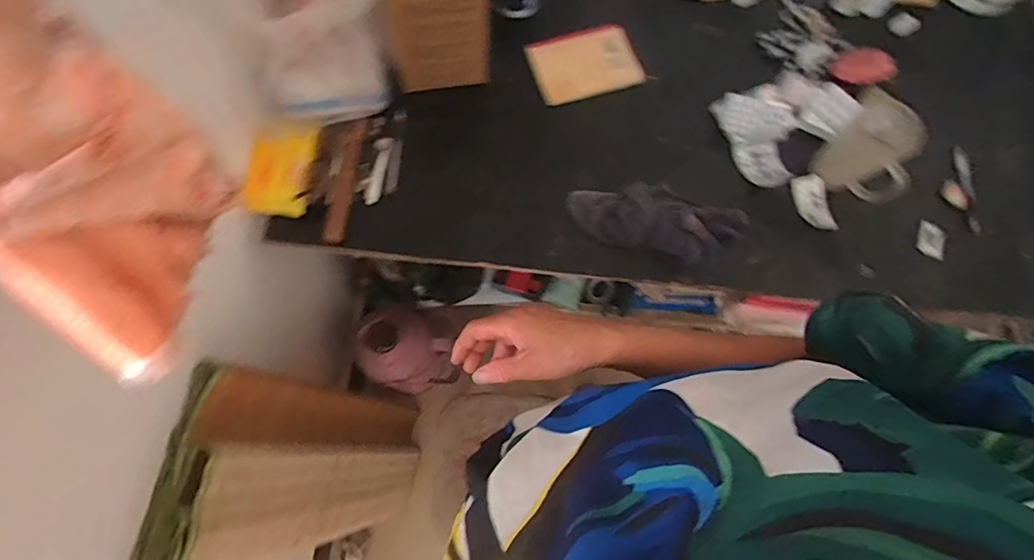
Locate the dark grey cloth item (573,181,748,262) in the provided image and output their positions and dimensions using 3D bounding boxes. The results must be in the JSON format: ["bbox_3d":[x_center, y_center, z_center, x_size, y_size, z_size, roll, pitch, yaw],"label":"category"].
[{"bbox_3d":[0.189,-0.087,0.707,0.230,0.041,0.096,16,73,3],"label":"dark grey cloth item"}]

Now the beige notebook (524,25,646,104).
[{"bbox_3d":[0.102,-0.330,0.797,0.148,0.013,0.107,-19,83,-6],"label":"beige notebook"}]

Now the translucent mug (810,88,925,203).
[{"bbox_3d":[0.473,-0.169,0.699,0.118,0.115,0.074,42,76,10],"label":"translucent mug"}]

